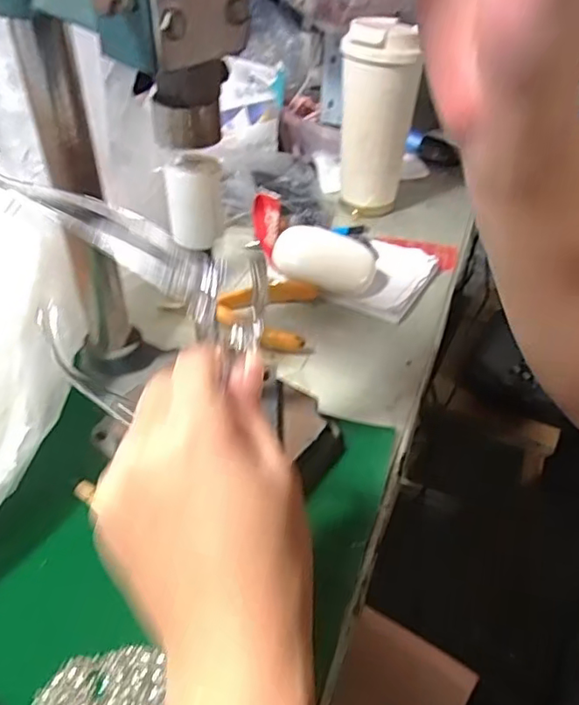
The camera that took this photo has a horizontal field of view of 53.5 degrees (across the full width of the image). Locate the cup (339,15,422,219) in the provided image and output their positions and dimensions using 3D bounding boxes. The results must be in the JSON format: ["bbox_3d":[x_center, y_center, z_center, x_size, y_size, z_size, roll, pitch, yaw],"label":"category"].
[{"bbox_3d":[0.097,-0.260,0.647,0.082,0.193,0.074,9,42,6],"label":"cup"}]

